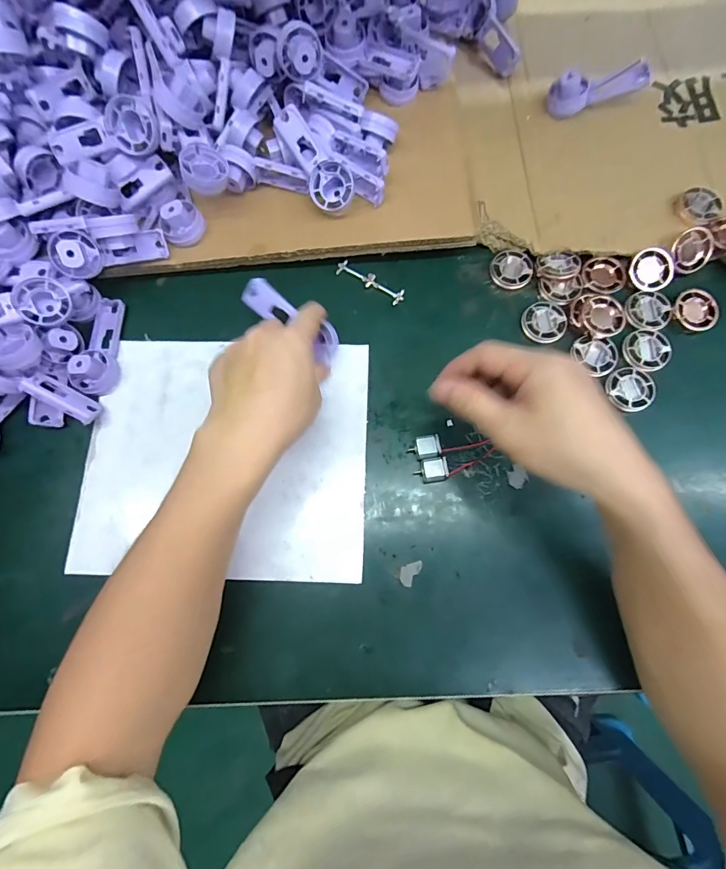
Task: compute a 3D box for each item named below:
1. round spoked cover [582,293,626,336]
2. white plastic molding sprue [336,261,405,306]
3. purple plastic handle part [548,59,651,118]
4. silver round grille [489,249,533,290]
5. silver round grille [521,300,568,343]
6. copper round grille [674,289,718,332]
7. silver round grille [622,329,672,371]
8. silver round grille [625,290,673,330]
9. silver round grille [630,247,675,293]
[{"bbox_3d":[0.215,-0.106,0.367,0.034,0.005,0.039,-20,82,1],"label":"round spoked cover"},{"bbox_3d":[0.007,-0.150,0.401,0.073,0.004,0.016,32,80,7],"label":"white plastic molding sprue"},{"bbox_3d":[0.236,-0.345,0.413,0.087,0.036,0.031,-3,75,1],"label":"purple plastic handle part"},{"bbox_3d":[0.143,-0.161,0.397,0.037,0.008,0.039,0,75,1],"label":"silver round grille"},{"bbox_3d":[0.169,-0.106,0.382,0.037,0.004,0.041,-7,75,0],"label":"silver round grille"},{"bbox_3d":[0.306,-0.113,0.376,0.039,0.010,0.035,29,78,8],"label":"copper round grille"},{"bbox_3d":[0.258,-0.078,0.371,0.039,0.004,0.037,0,75,1],"label":"silver round grille"},{"bbox_3d":[0.265,-0.115,0.381,0.039,0.007,0.037,0,75,1],"label":"silver round grille"},{"bbox_3d":[0.269,-0.154,0.382,0.037,0.012,0.036,0,75,1],"label":"silver round grille"}]

